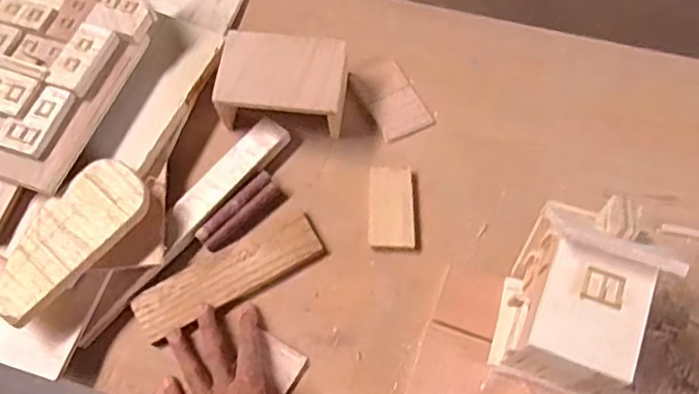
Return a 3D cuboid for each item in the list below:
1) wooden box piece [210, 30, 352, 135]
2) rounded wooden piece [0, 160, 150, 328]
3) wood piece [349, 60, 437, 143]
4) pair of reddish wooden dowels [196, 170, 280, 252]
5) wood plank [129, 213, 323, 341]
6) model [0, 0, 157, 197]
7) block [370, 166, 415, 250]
[{"bbox_3d":[-0.072,-0.123,0.635,0.135,0.067,0.094,3,68,3],"label":"wooden box piece"},{"bbox_3d":[-0.271,0.037,0.556,0.072,0.022,0.168,37,72,17],"label":"rounded wooden piece"},{"bbox_3d":[0.048,-0.112,0.665,0.058,0.004,0.101,-26,69,-8],"label":"wood piece"},{"bbox_3d":[-0.115,0.016,0.611,0.031,0.012,0.097,41,75,16],"label":"pair of reddish wooden dowels"},{"bbox_3d":[-0.120,0.078,0.583,0.191,0.008,0.051,-26,69,-8],"label":"wood plank"},{"bbox_3d":[-0.328,-0.148,0.612,0.180,0.035,0.265,19,68,11],"label":"model"},{"bbox_3d":[0.045,0.011,0.609,0.045,0.009,0.088,1,68,2],"label":"block"}]

